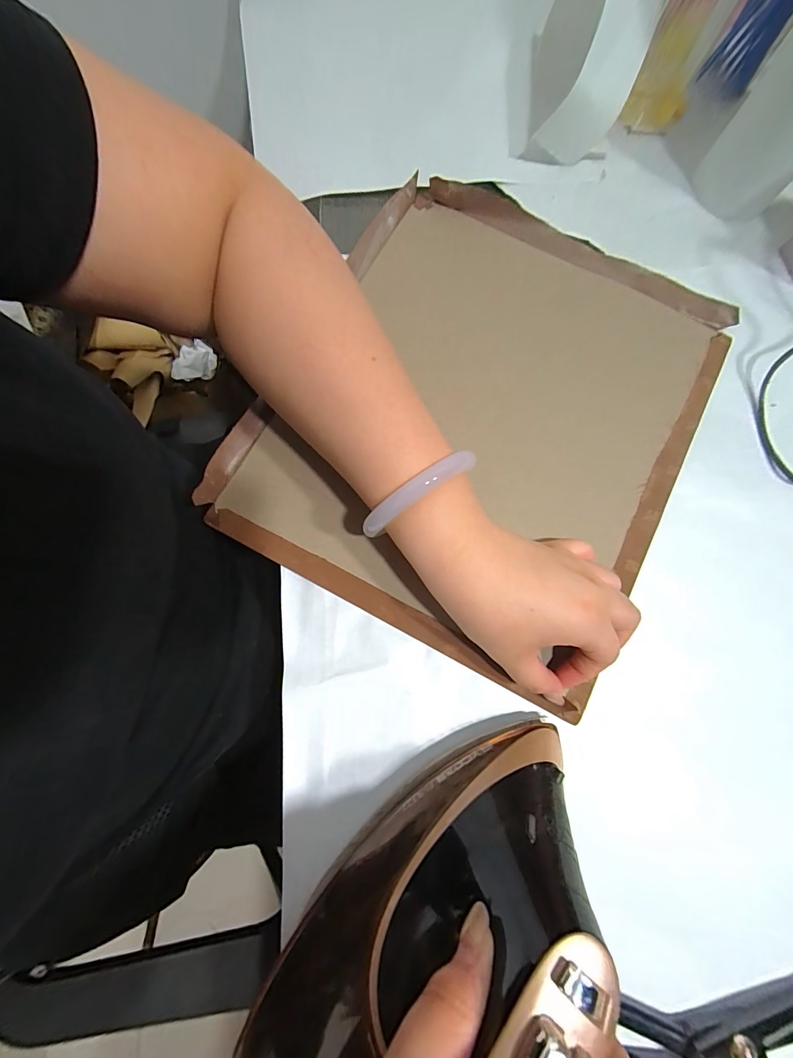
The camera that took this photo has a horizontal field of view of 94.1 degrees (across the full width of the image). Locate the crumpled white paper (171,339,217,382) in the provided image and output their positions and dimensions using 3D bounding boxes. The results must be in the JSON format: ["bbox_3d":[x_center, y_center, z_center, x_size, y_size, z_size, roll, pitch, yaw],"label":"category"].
[{"bbox_3d":[-0.377,-0.307,0.686,0.085,0.054,0.050,-35,82,-7],"label":"crumpled white paper"}]

